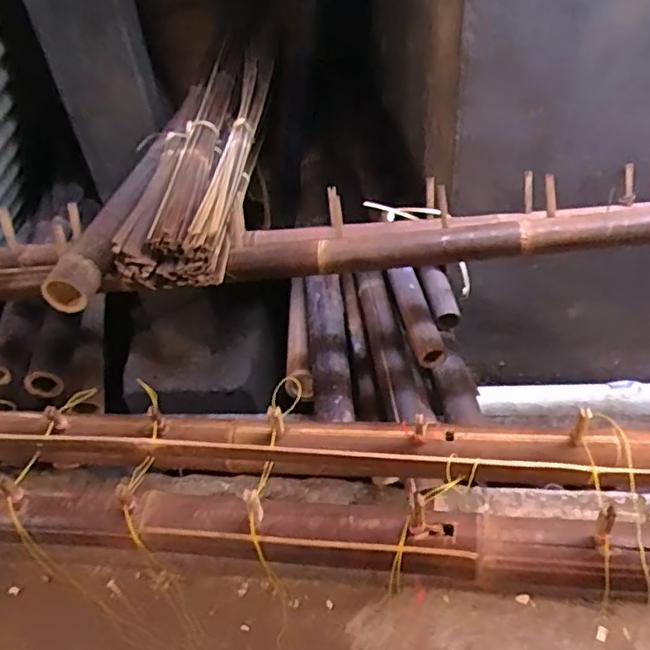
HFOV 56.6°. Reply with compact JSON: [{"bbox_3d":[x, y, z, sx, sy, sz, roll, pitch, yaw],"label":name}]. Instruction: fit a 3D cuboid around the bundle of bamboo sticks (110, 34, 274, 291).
[{"bbox_3d":[-0.259,-0.442,1.390,0.195,0.121,1.054,-4,43,4],"label":"bundle of bamboo sticks"}]

